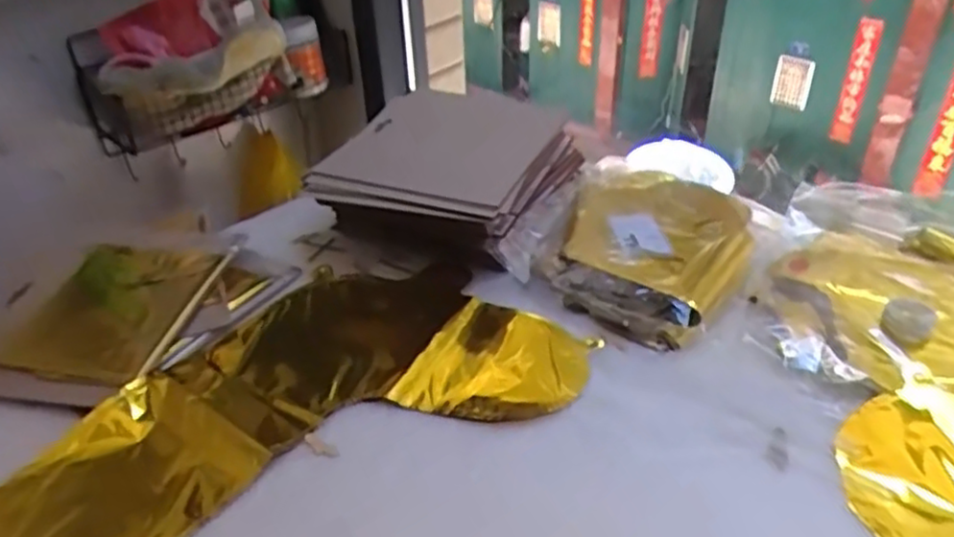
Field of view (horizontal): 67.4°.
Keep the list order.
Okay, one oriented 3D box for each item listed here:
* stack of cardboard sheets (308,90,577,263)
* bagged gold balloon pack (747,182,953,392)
[{"bbox_3d":[-0.025,-0.086,0.646,0.168,0.077,0.215,12,39,21],"label":"stack of cardboard sheets"},{"bbox_3d":[0.325,0.017,0.502,0.231,0.046,0.212,19,42,29],"label":"bagged gold balloon pack"}]

